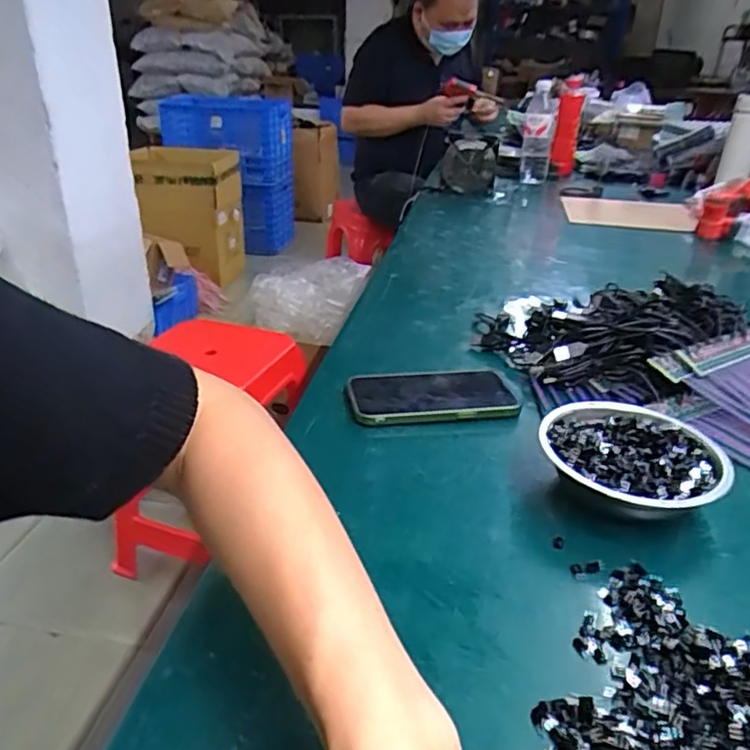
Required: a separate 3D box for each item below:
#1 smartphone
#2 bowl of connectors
[{"bbox_3d":[0.051,0.019,0.573,0.146,0.014,0.077,-4,28,-11],"label":"smartphone"},{"bbox_3d":[0.185,0.068,0.458,0.122,0.042,0.123,1,28,-1],"label":"bowl of connectors"}]

